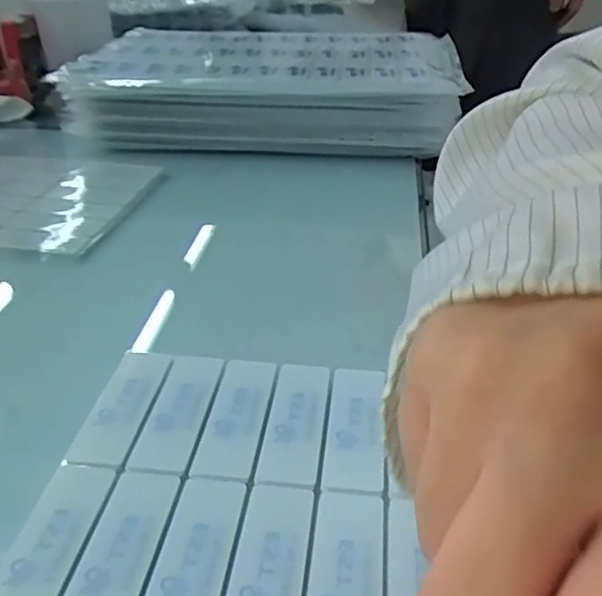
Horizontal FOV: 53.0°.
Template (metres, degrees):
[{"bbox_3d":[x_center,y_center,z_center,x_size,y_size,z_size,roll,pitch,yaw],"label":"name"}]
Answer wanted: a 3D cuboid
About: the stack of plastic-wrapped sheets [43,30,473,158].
[{"bbox_3d":[-0.023,-0.179,0.514,0.298,0.060,0.185,5,33,7],"label":"stack of plastic-wrapped sheets"}]

